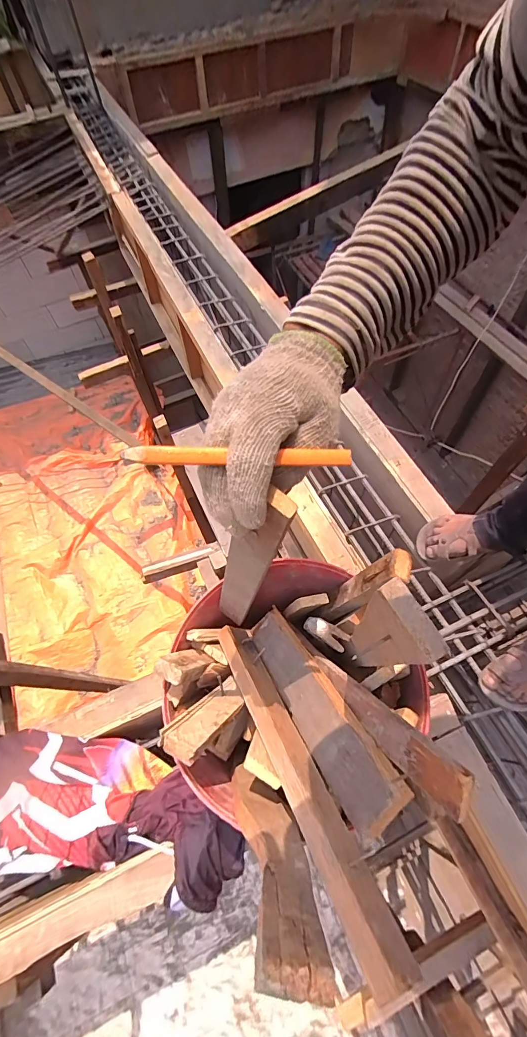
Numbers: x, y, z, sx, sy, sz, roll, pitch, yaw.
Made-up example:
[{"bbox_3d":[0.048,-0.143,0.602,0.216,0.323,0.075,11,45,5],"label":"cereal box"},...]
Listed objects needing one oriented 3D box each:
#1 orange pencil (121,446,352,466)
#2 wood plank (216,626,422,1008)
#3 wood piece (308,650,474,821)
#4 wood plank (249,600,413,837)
[{"bbox_3d":[-0.012,-0.039,0.247,0.143,0.007,0.009,-1,61,-12],"label":"orange pencil"},{"bbox_3d":[0.028,0.242,0.402,0.038,0.033,0.334,-25,40,-12],"label":"wood plank"},{"bbox_3d":[0.116,0.203,0.402,0.030,0.032,0.203,-33,24,-16],"label":"wood piece"},{"bbox_3d":[0.054,0.206,0.453,0.061,0.019,0.265,-51,39,8],"label":"wood plank"}]

